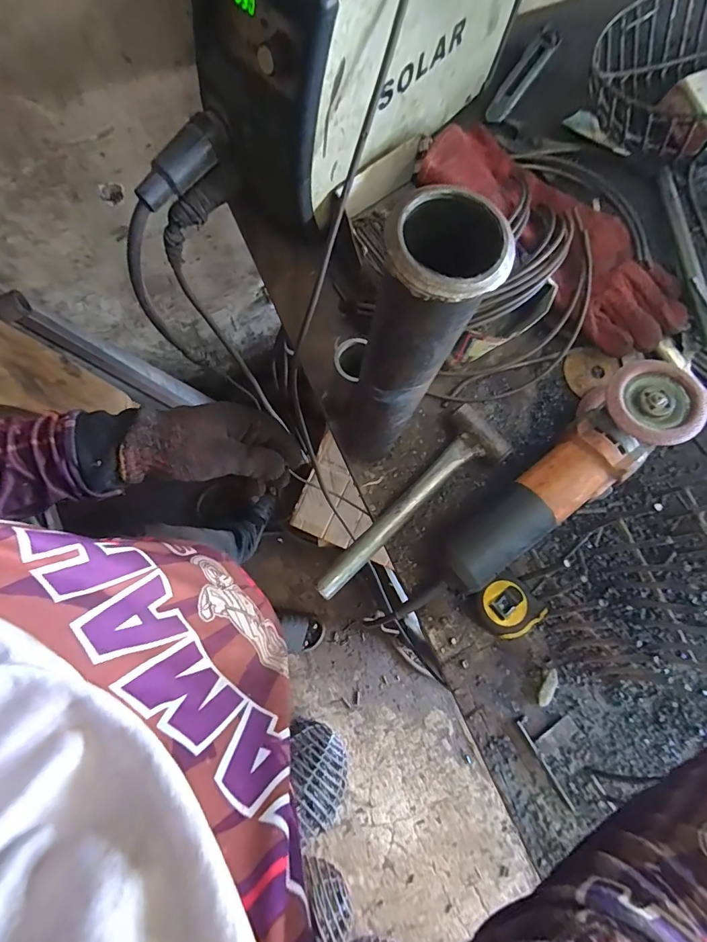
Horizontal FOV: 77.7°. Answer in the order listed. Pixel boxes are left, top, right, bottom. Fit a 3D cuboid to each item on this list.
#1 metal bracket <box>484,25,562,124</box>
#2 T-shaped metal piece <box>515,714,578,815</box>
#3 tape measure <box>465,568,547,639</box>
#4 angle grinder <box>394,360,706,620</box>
[{"bbox_3d":[0.218,-0.507,0.558,0.031,0.010,0.151,34,80,5],"label":"metal bracket"},{"bbox_3d":[0.196,0.262,0.409,0.047,0.006,0.081,-30,81,-7],"label":"T-shaped metal piece"},{"bbox_3d":[0.147,0.131,0.427,0.061,0.027,0.053,-31,81,-7],"label":"tape measure"},{"bbox_3d":[0.174,0.023,0.416,0.332,0.091,0.081,-38,82,-8],"label":"angle grinder"}]

